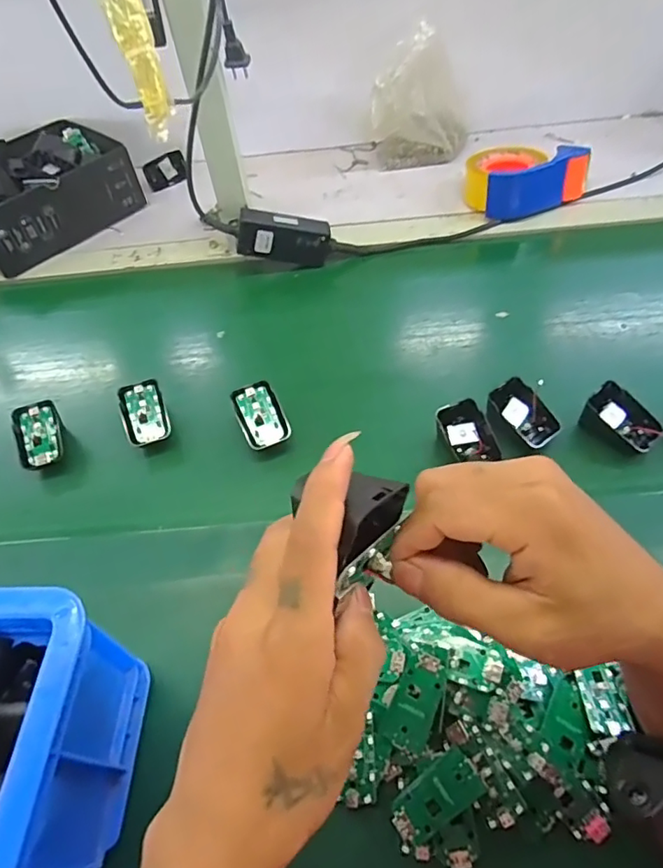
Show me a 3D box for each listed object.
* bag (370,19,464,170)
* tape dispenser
[{"bbox_3d":[0.129,-0.475,0.788,0.138,0.165,0.068,4,55,8],"label":"bag"},{"bbox_3d":[0.258,-0.355,0.746,0.140,0.072,0.110,-14,54,-5],"label":"tape dispenser"}]

